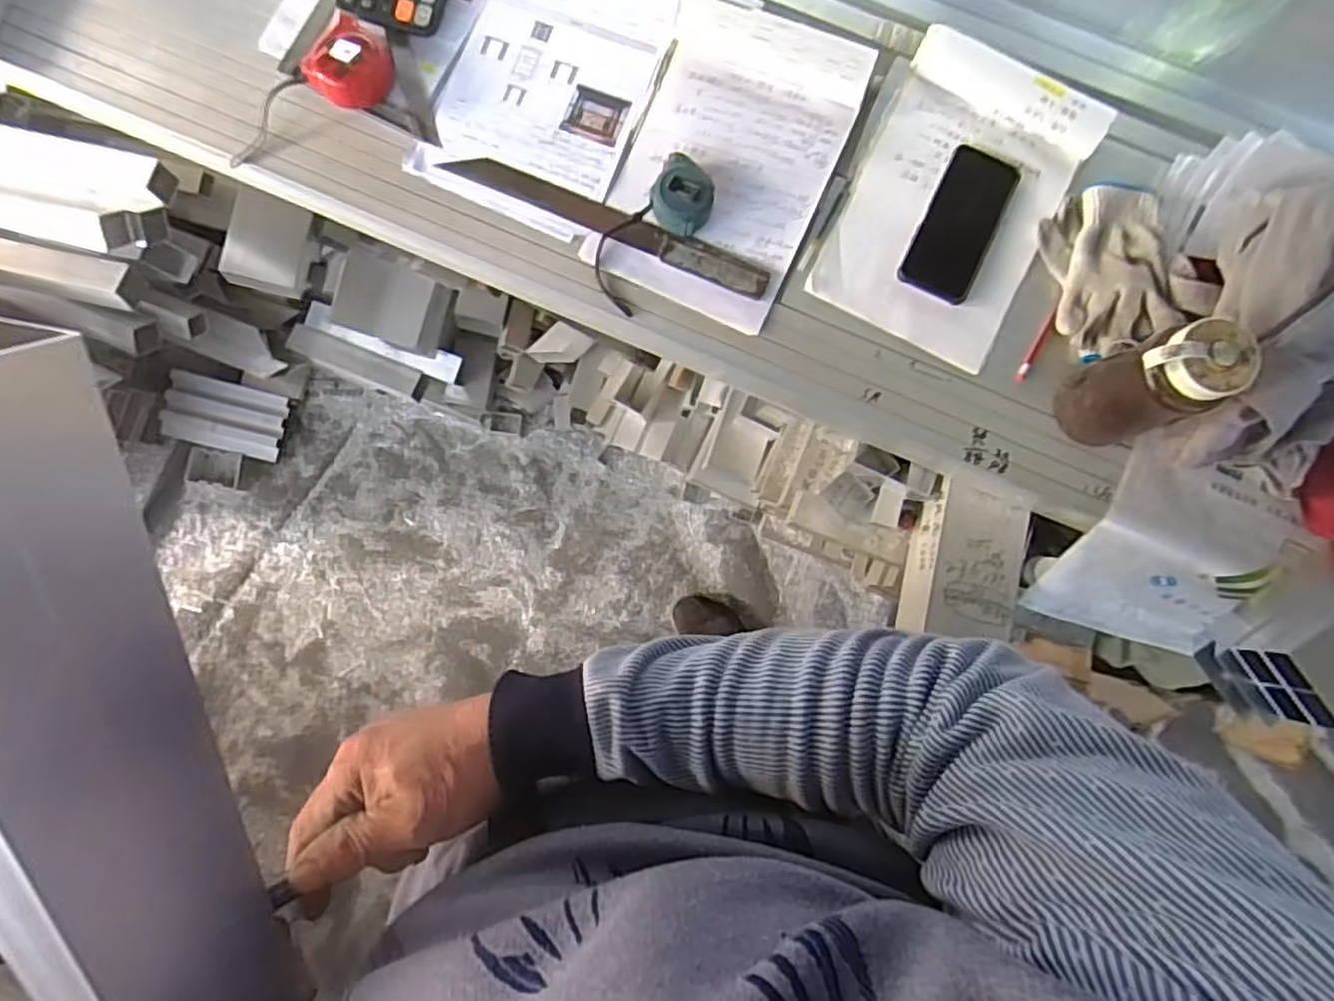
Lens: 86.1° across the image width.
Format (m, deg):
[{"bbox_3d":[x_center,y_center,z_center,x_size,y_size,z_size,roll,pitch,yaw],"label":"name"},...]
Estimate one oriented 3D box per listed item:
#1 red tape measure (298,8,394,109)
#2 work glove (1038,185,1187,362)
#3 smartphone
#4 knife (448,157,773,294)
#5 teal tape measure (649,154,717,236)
[{"bbox_3d":[-0.337,-0.467,0.762,0.088,0.039,0.096,0,85,1],"label":"red tape measure"},{"bbox_3d":[0.462,-0.241,0.744,0.111,0.024,0.186,-8,75,20],"label":"work glove"},{"bbox_3d":[0.313,-0.295,0.759,0.077,0.015,0.166,25,86,3],"label":"smartphone"},{"bbox_3d":[-0.062,-0.301,0.771,0.361,0.012,0.037,23,86,3],"label":"knife"},{"bbox_3d":[0.017,-0.319,0.754,0.063,0.034,0.072,28,86,3],"label":"teal tape measure"}]

